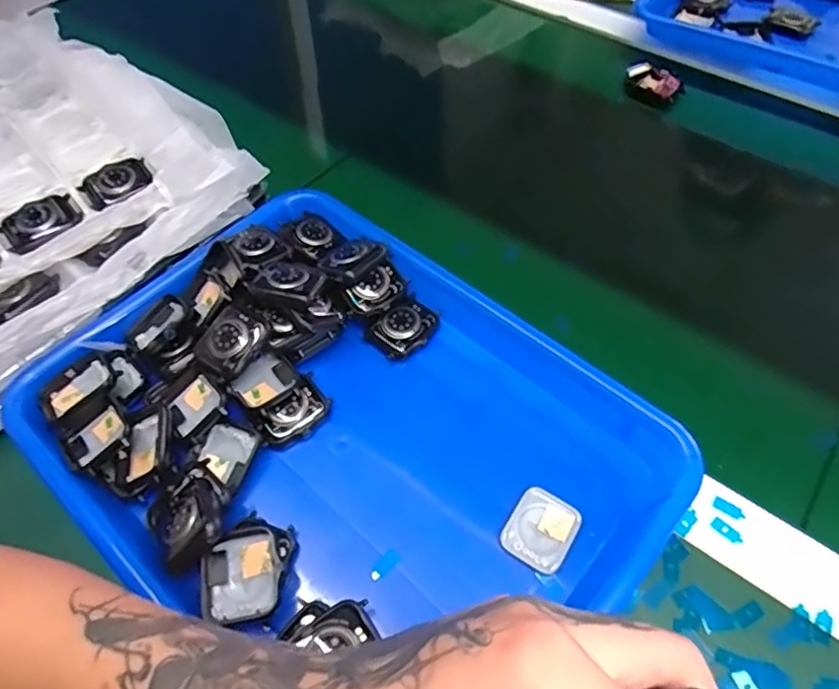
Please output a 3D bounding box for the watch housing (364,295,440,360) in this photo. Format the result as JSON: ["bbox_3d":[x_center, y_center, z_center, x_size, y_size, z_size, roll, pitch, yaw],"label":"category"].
[{"bbox_3d":[-0.009,-0.011,0.383,0.045,0.015,0.031,-34,61,-20],"label":"watch housing"}]

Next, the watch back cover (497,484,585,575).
[{"bbox_3d":[0.065,0.099,0.312,0.033,0.006,0.040,30,62,20],"label":"watch back cover"}]

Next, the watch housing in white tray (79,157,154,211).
[{"bbox_3d":[-0.211,-0.111,0.409,0.046,0.012,0.042,-38,63,-21],"label":"watch housing in white tray"}]

